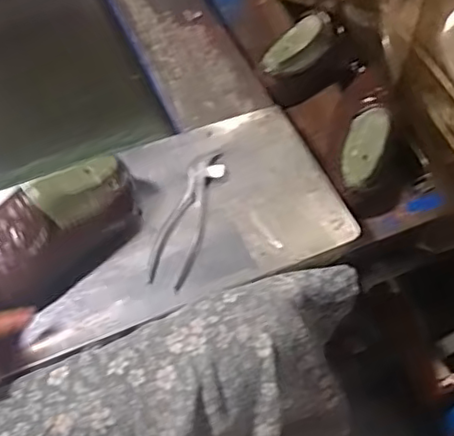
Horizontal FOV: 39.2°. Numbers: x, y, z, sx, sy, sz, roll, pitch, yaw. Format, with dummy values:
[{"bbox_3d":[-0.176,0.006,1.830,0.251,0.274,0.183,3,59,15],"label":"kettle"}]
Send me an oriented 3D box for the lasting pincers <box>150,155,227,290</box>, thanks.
[{"bbox_3d":[-0.047,-0.002,0.747,0.048,0.013,0.183,15,60,7],"label":"lasting pincers"}]

